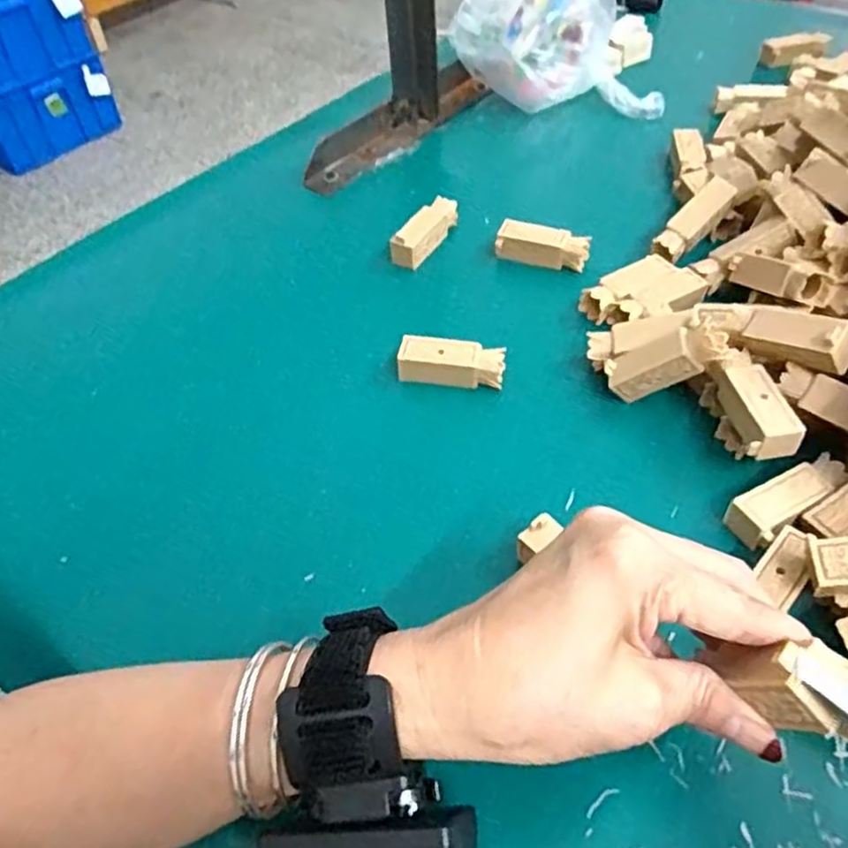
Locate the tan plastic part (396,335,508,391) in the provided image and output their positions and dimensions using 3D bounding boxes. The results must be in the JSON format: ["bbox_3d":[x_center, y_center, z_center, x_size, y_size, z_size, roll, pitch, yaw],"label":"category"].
[{"bbox_3d":[0.016,-0.036,0.409,0.060,0.018,0.020,5,50,9],"label":"tan plastic part"}]

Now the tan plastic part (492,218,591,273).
[{"bbox_3d":[0.081,-0.122,0.480,0.062,0.024,0.017,13,51,15],"label":"tan plastic part"}]

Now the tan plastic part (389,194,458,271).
[{"bbox_3d":[0.002,-0.137,0.498,0.019,0.023,0.063,25,55,24],"label":"tan plastic part"}]

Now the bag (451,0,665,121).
[{"bbox_3d":[0.109,-0.335,0.609,0.135,0.092,0.167,-20,51,-13],"label":"bag"}]

